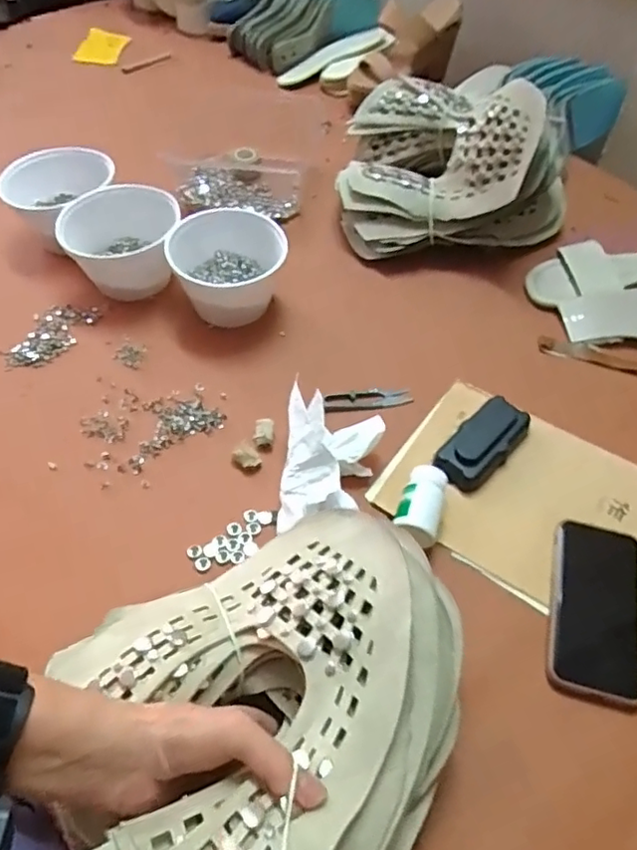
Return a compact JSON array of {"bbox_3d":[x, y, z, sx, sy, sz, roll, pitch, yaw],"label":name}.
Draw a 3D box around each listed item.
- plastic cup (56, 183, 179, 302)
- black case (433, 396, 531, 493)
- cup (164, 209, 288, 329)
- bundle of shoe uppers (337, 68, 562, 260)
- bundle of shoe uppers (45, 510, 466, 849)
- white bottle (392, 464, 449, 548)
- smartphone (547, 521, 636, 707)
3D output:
[{"bbox_3d":[-0.219,-0.203,0.701,0.131,0.082,0.113,-15,56,-12],"label":"plastic cup"},{"bbox_3d":[0.158,0.018,0.589,0.050,0.022,0.104,38,62,23],"label":"black case"},{"bbox_3d":[-0.100,-0.173,0.691,0.129,0.080,0.118,0,54,-1],"label":"cup"},{"bbox_3d":[0.167,-0.333,0.755,0.277,0.161,0.204,-1,55,-2],"label":"bundle of shoe uppers"},{"bbox_3d":[-0.025,0.177,0.380,0.249,0.077,0.221,-18,57,-13],"label":"bundle of shoe uppers"},{"bbox_3d":[0.090,0.071,0.540,0.037,0.037,0.071,15,56,10],"label":"white bottle"},{"bbox_3d":[0.231,0.149,0.506,0.072,0.011,0.143,12,55,8],"label":"smartphone"}]

